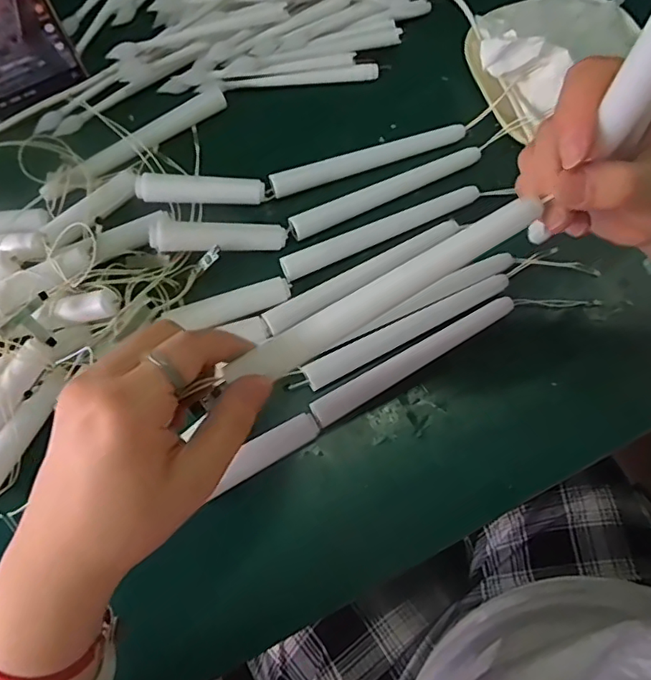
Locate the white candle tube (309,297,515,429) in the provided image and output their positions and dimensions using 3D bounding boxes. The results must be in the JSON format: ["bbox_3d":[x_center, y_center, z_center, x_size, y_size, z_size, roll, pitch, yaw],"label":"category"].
[{"bbox_3d":[0.059,0.012,0.352,0.151,0.012,0.017,-30,75,-9],"label":"white candle tube"}]

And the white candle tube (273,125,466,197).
[{"bbox_3d":[0.032,-0.137,0.404,0.151,0.012,0.018,-20,73,-6],"label":"white candle tube"}]

